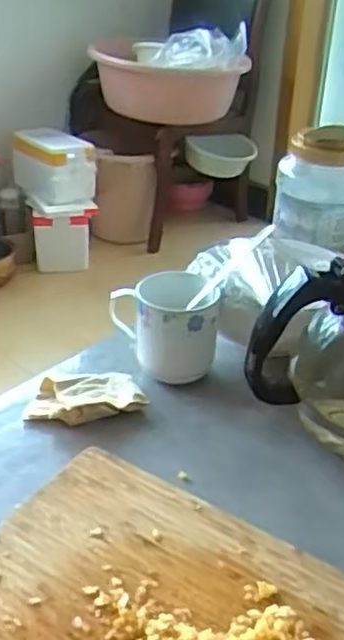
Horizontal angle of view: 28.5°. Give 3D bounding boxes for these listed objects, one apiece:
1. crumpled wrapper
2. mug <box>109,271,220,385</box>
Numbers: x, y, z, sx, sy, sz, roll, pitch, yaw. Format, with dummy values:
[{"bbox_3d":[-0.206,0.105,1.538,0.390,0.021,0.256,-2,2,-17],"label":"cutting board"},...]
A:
[{"bbox_3d":[-0.080,0.074,0.622,0.103,0.025,0.054,-5,32,-12],"label":"crumpled wrapper"},{"bbox_3d":[-0.002,0.011,0.663,0.084,0.097,0.085,-15,35,-26],"label":"mug"}]

